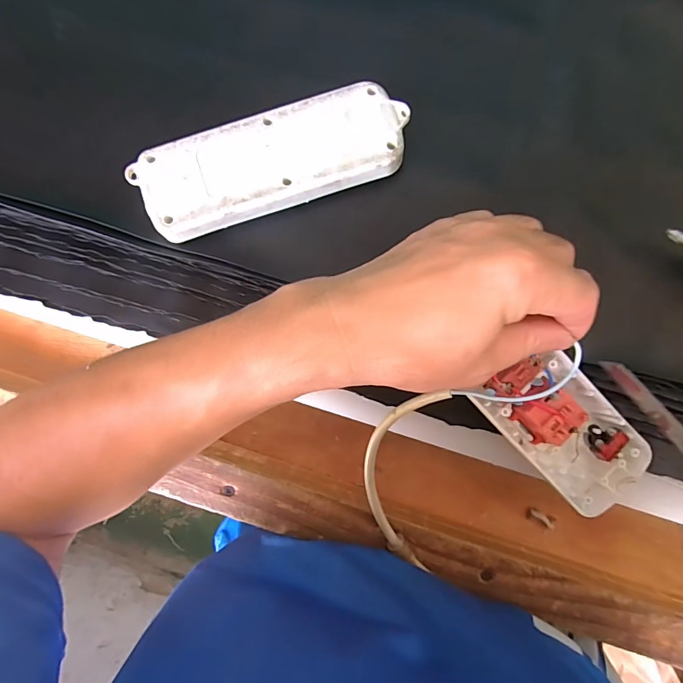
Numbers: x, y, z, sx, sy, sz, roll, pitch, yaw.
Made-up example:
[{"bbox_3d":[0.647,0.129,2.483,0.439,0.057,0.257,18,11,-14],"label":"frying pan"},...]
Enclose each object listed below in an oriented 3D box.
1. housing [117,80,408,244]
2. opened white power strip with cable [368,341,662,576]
[{"bbox_3d":[-0.041,-0.109,0.251,0.158,0.024,0.058,-19,89,0],"label":"housing"},{"bbox_3d":[0.092,0.071,0.253,0.162,0.049,0.106,-25,89,0],"label":"opened white power strip with cable"}]

